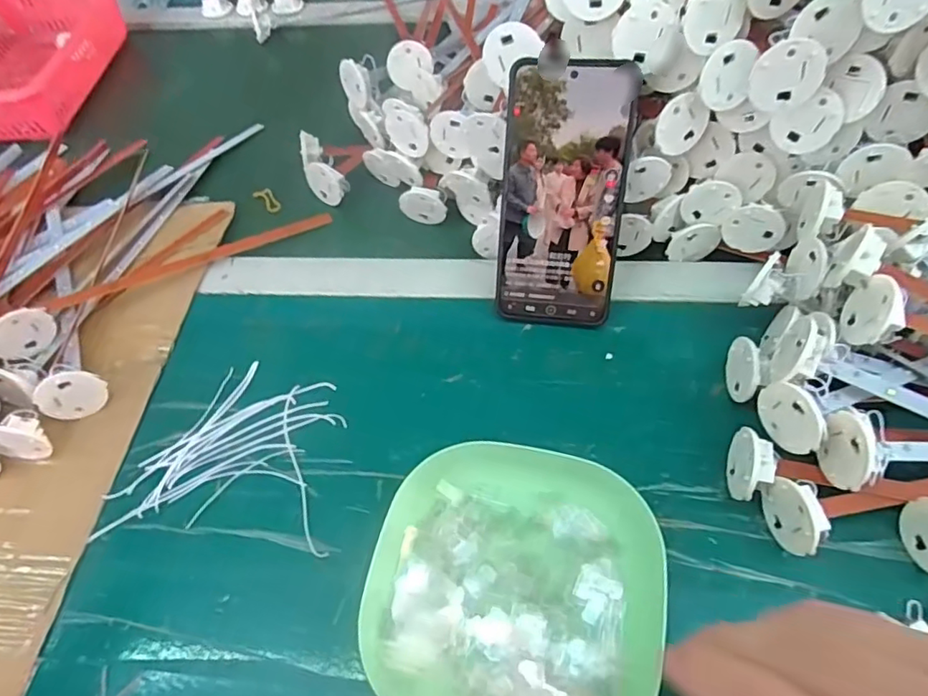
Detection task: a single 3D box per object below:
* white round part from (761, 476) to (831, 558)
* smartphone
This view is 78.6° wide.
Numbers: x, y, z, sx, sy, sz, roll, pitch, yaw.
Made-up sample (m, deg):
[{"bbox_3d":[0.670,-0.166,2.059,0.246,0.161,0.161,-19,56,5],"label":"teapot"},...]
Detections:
[{"bbox_3d":[0.174,0.088,0.297,0.018,0.039,0.037,-14,56,-5],"label":"white round part"},{"bbox_3d":[0.063,-0.094,0.366,0.076,0.161,0.004,6,21,8],"label":"smartphone"}]

